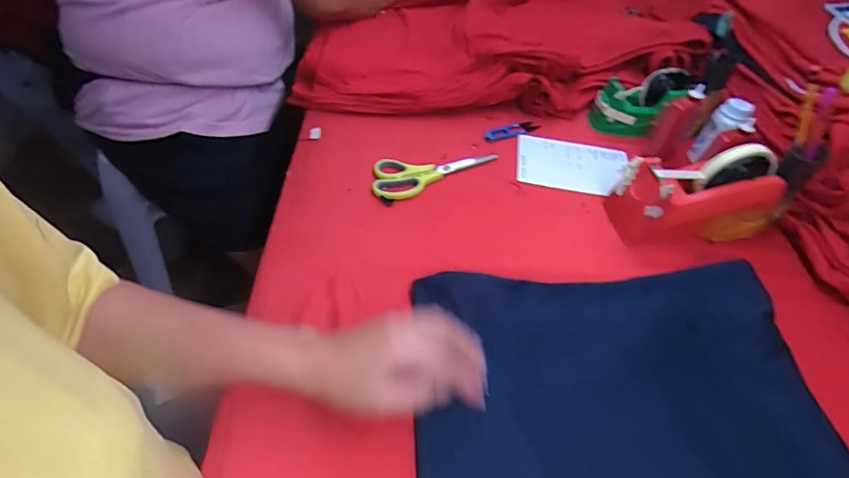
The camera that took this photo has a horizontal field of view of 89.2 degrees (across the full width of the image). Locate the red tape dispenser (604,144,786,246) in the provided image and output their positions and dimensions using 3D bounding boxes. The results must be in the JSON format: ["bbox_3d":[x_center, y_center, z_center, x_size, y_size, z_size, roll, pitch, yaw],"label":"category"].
[{"bbox_3d":[0.328,-0.059,0.524,0.183,0.083,0.070,-13,50,10],"label":"red tape dispenser"}]

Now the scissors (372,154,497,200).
[{"bbox_3d":[0.009,-0.102,0.595,0.183,0.010,0.067,-22,59,-27],"label":"scissors"}]

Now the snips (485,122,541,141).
[{"bbox_3d":[0.135,-0.170,0.670,0.095,0.012,0.021,-17,57,-24],"label":"snips"}]

